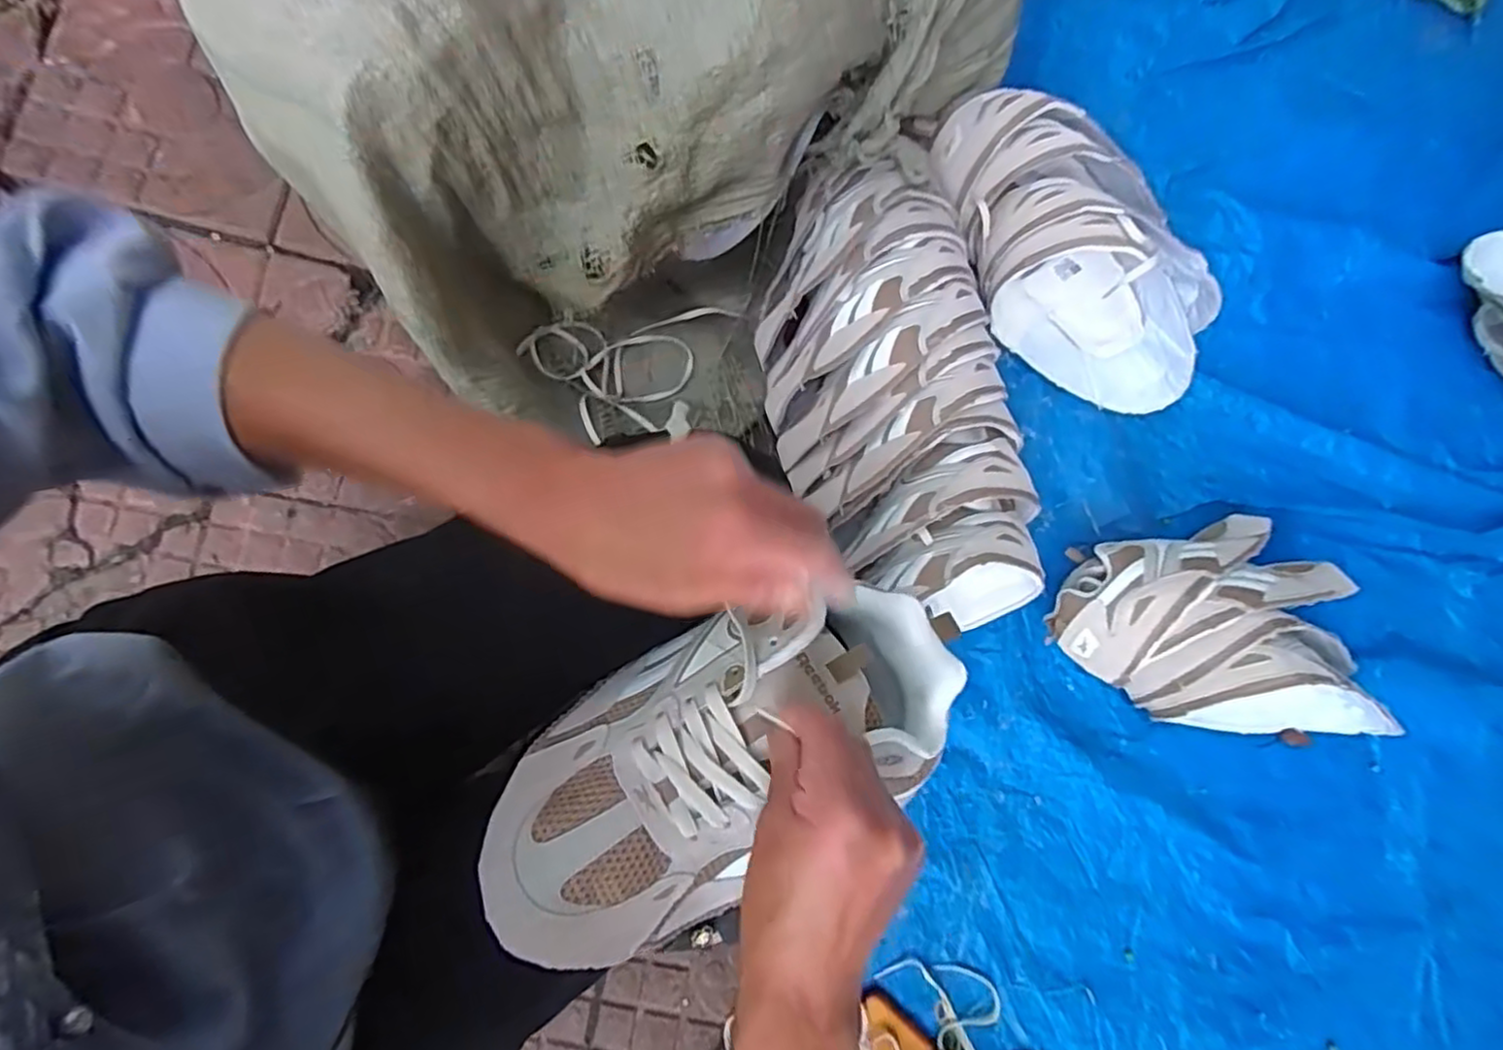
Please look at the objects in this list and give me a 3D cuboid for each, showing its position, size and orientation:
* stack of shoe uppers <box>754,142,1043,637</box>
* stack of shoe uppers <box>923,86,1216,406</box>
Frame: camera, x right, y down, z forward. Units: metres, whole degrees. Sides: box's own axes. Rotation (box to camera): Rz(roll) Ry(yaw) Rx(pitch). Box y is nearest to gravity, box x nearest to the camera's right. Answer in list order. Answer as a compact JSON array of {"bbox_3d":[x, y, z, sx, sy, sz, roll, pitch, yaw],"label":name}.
[{"bbox_3d":[0.131,-0.111,0.694,0.216,0.156,0.446,-16,80,-4],"label":"stack of shoe uppers"},{"bbox_3d":[0.336,-0.271,0.715,0.361,0.125,0.157,45,81,-17],"label":"stack of shoe uppers"}]

